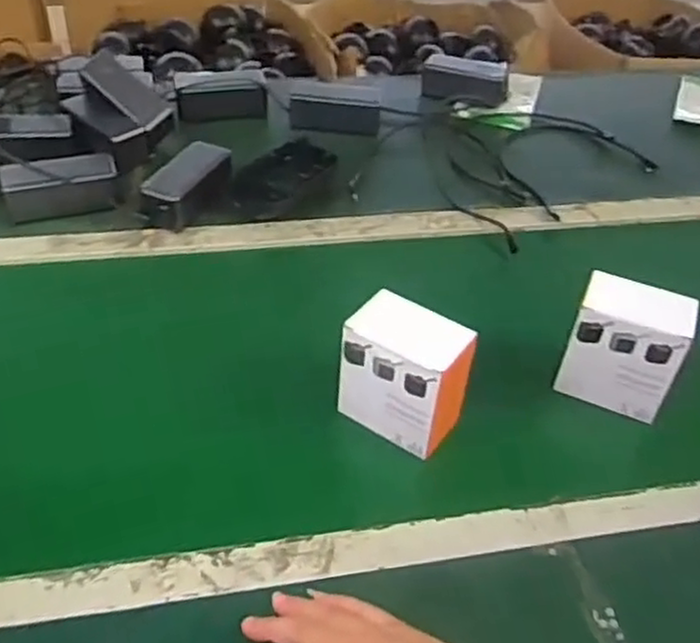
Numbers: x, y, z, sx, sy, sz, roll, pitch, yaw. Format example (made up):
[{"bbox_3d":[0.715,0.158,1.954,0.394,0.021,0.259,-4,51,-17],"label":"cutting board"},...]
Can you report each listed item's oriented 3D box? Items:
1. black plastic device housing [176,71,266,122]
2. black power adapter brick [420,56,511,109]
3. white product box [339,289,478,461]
[{"bbox_3d":[-0.189,-0.336,1.120,0.131,0.062,0.046,-4,41,-9],"label":"black plastic device housing"},{"bbox_3d":[0.181,-0.380,1.191,0.138,0.054,0.055,13,42,10],"label":"black power adapter brick"},{"bbox_3d":[0.051,0.047,0.677,0.105,0.110,0.064,27,45,24],"label":"white product box"}]

